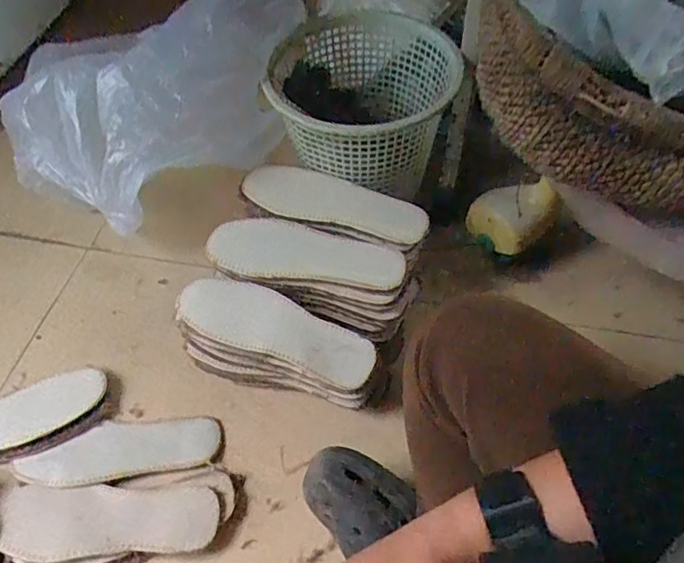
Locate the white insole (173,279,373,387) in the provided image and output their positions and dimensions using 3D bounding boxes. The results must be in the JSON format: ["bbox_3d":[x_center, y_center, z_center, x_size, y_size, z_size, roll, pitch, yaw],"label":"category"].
[{"bbox_3d":[-0.074,0.053,0.606,0.226,0.018,0.081,25,62,13],"label":"white insole"}]

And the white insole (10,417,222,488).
[{"bbox_3d":[-0.262,0.200,0.640,0.228,0.006,0.070,-8,54,-4],"label":"white insole"}]

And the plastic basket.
[{"bbox_3d":[0.024,-0.242,0.729,0.239,0.178,0.240,-12,55,-6],"label":"plastic basket"}]

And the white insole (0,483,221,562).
[{"bbox_3d":[-0.261,0.260,0.588,0.246,0.004,0.076,-1,54,1],"label":"white insole"}]

